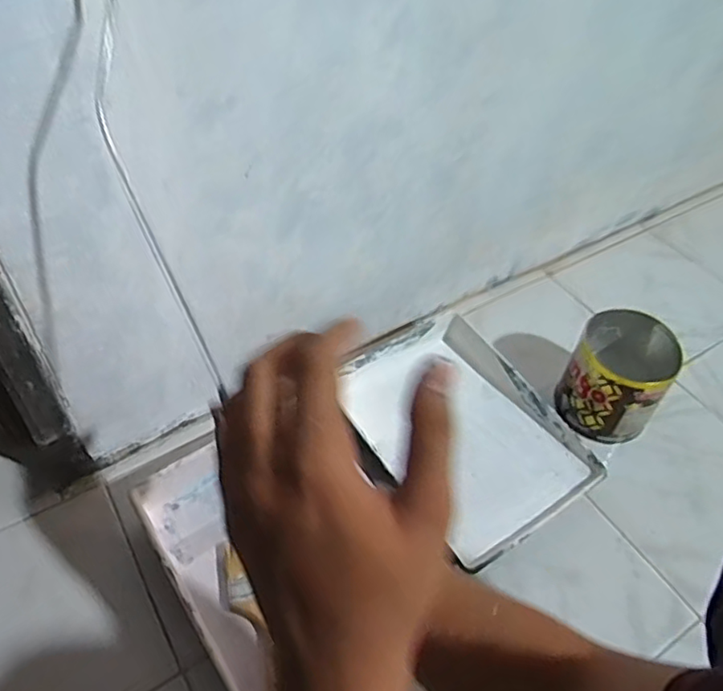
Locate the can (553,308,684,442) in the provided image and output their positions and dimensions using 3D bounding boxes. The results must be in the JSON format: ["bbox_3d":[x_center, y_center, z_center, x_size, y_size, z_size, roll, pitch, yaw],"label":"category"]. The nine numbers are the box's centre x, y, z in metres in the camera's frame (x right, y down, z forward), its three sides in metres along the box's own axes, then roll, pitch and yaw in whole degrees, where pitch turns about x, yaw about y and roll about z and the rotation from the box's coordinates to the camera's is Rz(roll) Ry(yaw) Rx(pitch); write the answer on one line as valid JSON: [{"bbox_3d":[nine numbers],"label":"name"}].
[{"bbox_3d":[0.405,0.055,0.997,0.142,0.153,0.152,2,50,-2],"label":"can"}]

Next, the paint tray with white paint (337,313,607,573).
[{"bbox_3d":[0.153,0.133,0.964,0.276,0.066,0.359,-27,57,-24],"label":"paint tray with white paint"}]

